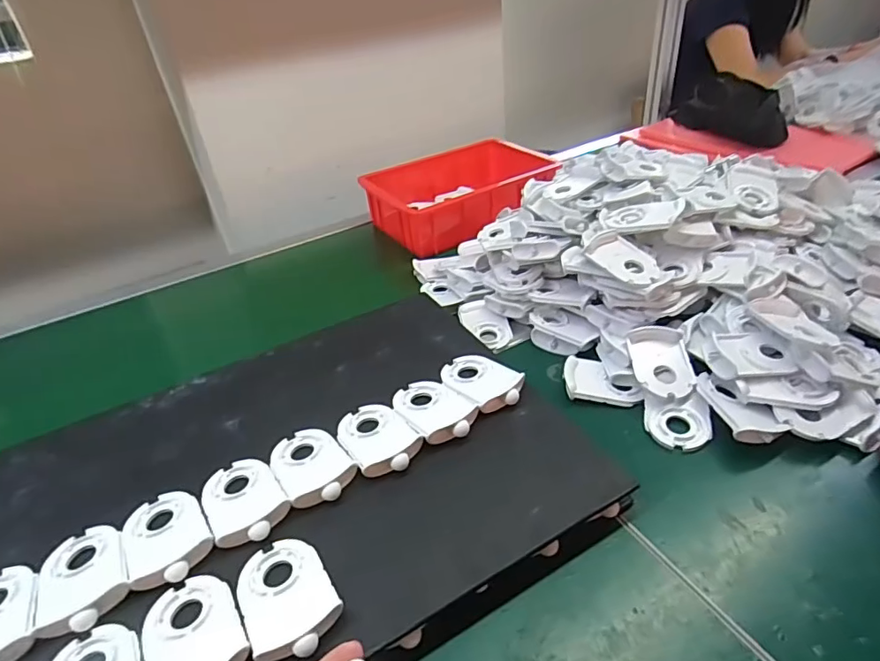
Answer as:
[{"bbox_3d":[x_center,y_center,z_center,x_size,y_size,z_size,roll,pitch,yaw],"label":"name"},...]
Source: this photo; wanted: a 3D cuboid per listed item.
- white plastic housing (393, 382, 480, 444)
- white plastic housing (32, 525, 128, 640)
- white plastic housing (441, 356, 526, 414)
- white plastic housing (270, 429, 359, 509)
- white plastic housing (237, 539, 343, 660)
[{"bbox_3d":[-0.006,0.073,0.498,0.058,0.013,0.088,-28,41,-27],"label":"white plastic housing"},{"bbox_3d":[-0.267,0.181,0.391,0.057,0.011,0.089,-26,40,-25],"label":"white plastic housing"},{"bbox_3d":[0.040,0.049,0.524,0.057,0.015,0.088,-29,41,-28],"label":"white plastic housing"},{"bbox_3d":[-0.112,0.115,0.456,0.057,0.009,0.089,-26,40,-24],"label":"white plastic housing"},{"bbox_3d":[-0.106,0.180,0.361,0.058,0.009,0.088,-23,39,-21],"label":"white plastic housing"}]

